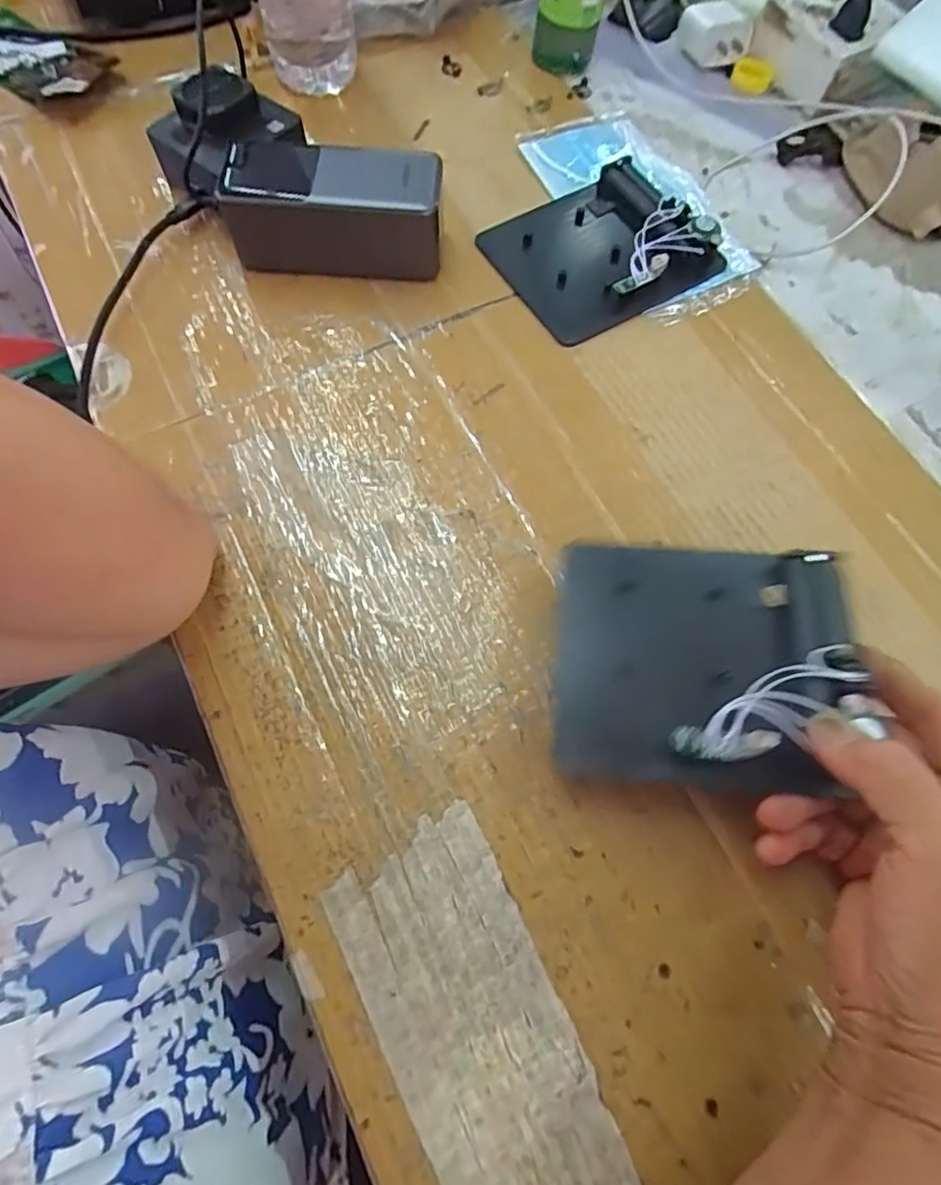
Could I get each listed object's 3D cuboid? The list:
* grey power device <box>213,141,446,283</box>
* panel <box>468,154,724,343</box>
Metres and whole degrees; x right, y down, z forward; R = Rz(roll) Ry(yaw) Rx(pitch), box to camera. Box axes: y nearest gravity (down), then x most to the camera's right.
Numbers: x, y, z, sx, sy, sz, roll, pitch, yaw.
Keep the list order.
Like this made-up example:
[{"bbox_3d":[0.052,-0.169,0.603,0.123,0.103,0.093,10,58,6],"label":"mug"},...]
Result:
[{"bbox_3d":[-0.086,-0.237,0.372,0.136,0.053,0.066,6,69,0],"label":"grey power device"},{"bbox_3d":[0.083,-0.227,0.390,0.123,0.024,0.111,-29,73,-13],"label":"panel"}]

